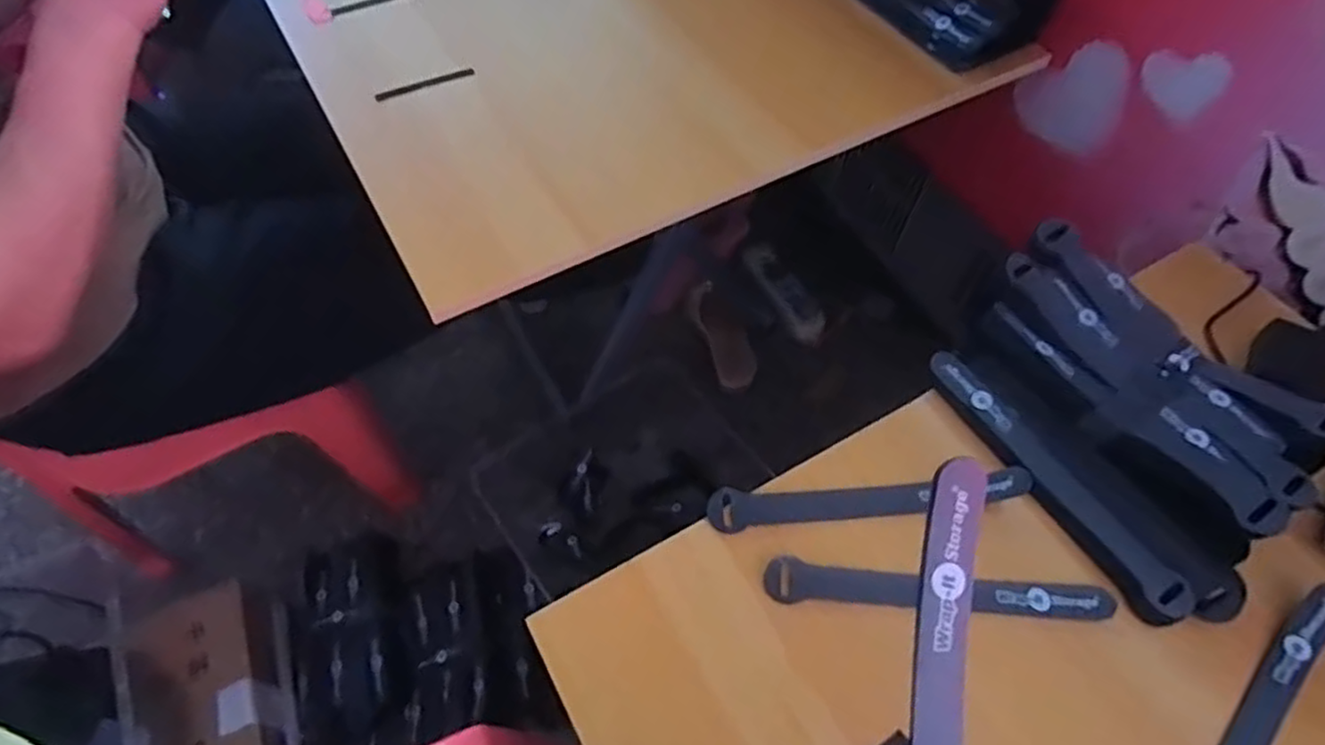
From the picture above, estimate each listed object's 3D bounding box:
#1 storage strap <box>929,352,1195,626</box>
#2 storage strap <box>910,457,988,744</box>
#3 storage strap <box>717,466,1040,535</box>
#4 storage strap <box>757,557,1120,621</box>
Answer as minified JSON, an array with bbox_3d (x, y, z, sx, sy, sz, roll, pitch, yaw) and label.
[{"bbox_3d":[0.238,0.065,0.435,0.028,0.012,0.196,-27,63,-16],"label":"storage strap"},{"bbox_3d":[0.094,0.130,0.241,0.019,0.011,0.197,8,82,4],"label":"storage strap"},{"bbox_3d":[0.126,0.078,0.429,0.193,0.011,0.024,-4,69,-1],"label":"storage strap"},{"bbox_3d":[0.157,0.125,0.402,0.192,0.007,0.024,3,59,1],"label":"storage strap"}]

